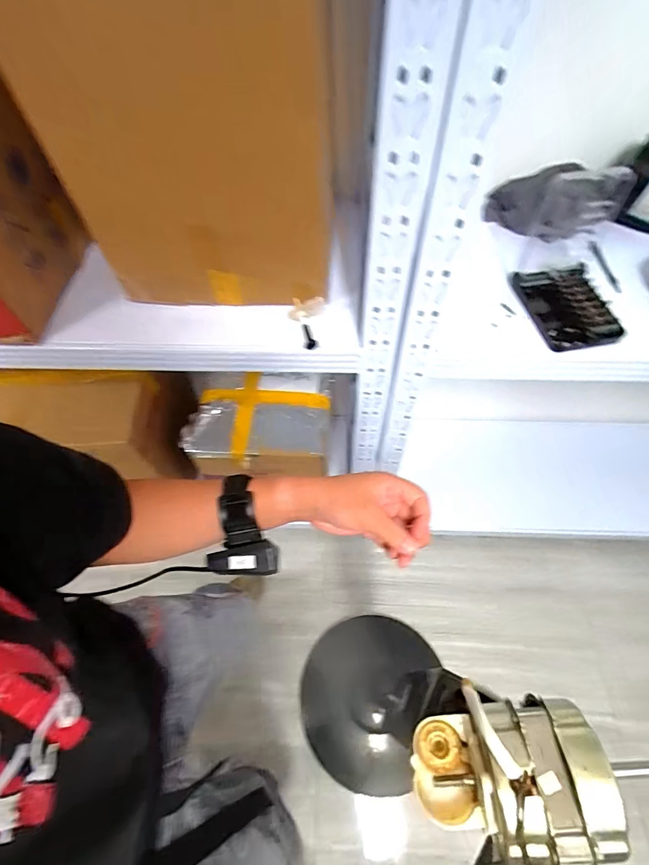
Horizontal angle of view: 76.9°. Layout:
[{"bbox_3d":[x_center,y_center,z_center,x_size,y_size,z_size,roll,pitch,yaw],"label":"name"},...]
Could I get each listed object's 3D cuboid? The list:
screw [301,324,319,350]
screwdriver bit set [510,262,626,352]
[{"bbox_3d":[-0.025,-0.143,0.604,0.020,0.013,0.041,-16,80,-8],"label":"screw"},{"bbox_3d":[0.367,-0.194,0.622,0.111,0.024,0.153,-8,58,-4],"label":"screwdriver bit set"}]

